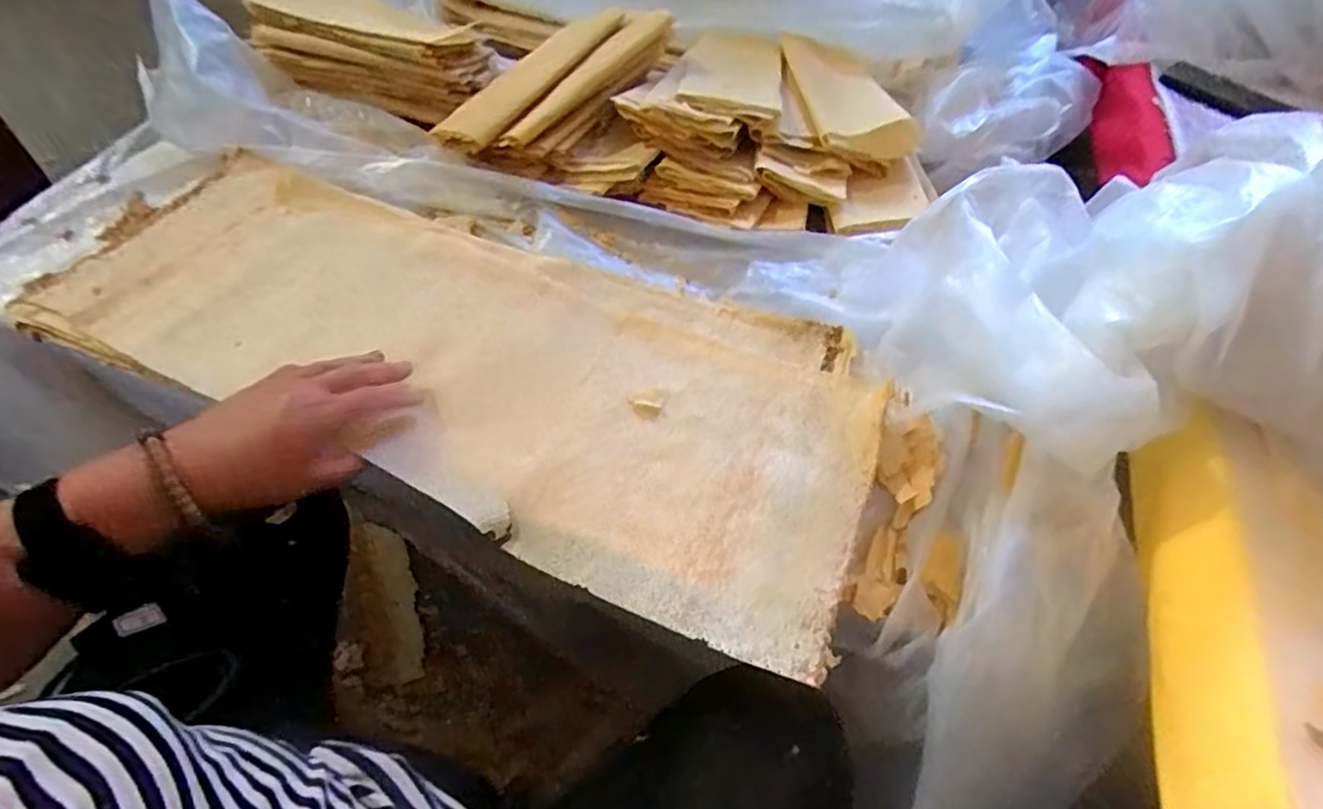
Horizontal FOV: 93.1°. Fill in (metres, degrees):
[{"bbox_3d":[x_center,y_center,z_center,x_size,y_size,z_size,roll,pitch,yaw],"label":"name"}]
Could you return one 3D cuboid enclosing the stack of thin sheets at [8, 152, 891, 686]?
[{"bbox_3d":[-0.174,-0.067,0.568,0.737,0.031,0.325,24,55,12],"label":"stack of thin sheets"}]

